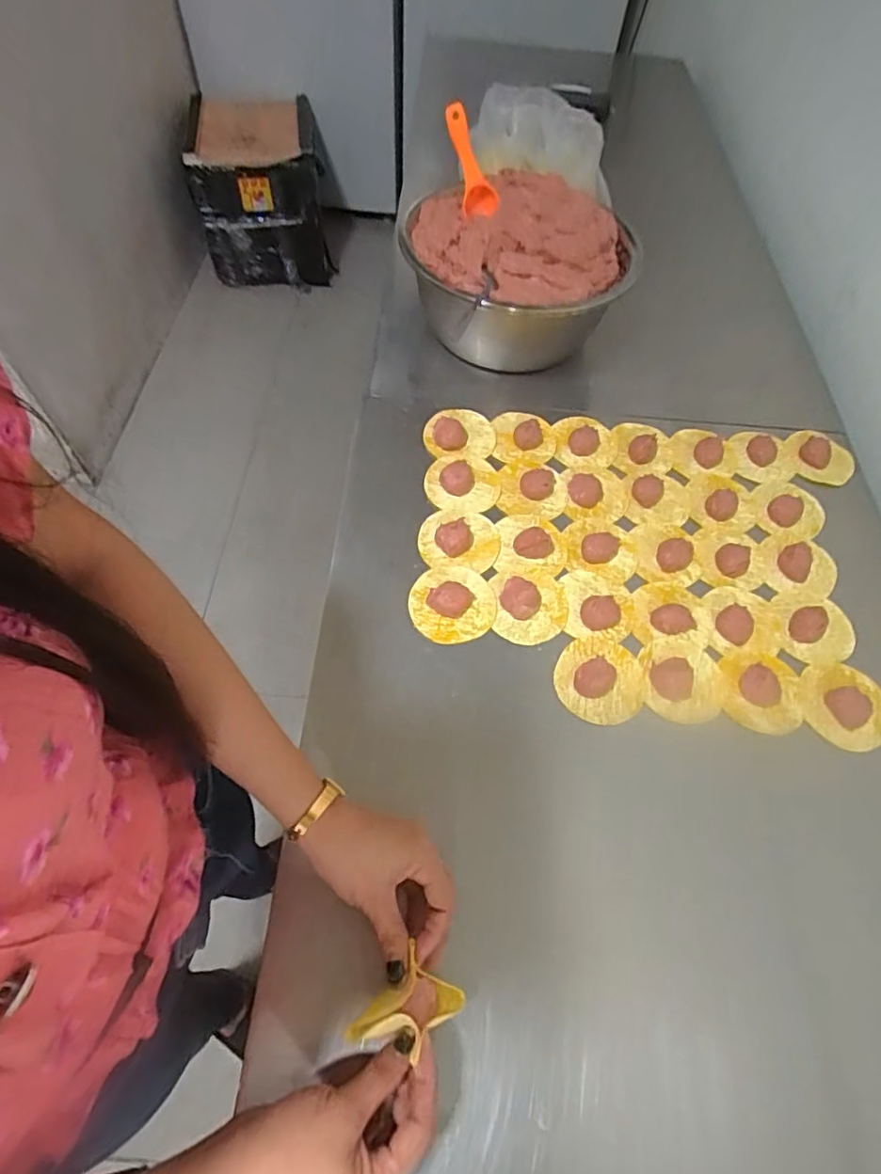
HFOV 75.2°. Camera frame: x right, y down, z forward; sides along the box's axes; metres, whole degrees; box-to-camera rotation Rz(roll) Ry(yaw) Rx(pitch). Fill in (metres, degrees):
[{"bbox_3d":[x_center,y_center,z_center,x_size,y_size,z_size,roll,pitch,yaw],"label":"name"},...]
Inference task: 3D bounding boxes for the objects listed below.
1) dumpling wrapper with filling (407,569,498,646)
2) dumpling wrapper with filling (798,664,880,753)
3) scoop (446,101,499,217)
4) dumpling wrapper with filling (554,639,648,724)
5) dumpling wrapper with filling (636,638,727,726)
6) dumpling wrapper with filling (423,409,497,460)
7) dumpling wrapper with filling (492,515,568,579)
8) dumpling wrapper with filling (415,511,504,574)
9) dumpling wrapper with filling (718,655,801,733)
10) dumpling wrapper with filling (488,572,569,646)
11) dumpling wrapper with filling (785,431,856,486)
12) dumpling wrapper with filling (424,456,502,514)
[{"bbox_3d":[0.012,0.012,0.552,0.083,0.019,0.080,1,60,-2],"label":"dumpling wrapper with filling"},{"bbox_3d":[0.377,0.110,0.528,0.082,0.014,0.079,9,60,3],"label":"dumpling wrapper with filling"},{"bbox_3d":[0.034,-0.472,0.638,0.043,0.042,0.106,-23,104,-14],"label":"scoop"},{"bbox_3d":[0.148,0.082,0.525,0.080,0.020,0.082,1,60,-2],"label":"dumpling wrapper with filling"},{"bbox_3d":[0.227,0.084,0.532,0.074,0.026,0.078,5,60,1],"label":"dumpling wrapper with filling"},{"bbox_3d":[0.023,-0.176,0.667,0.082,0.021,0.069,-9,61,-7],"label":"dumpling wrapper with filling"},{"bbox_3d":[0.096,-0.050,0.594,0.073,0.024,0.072,7,60,2],"label":"dumpling wrapper with filling"},{"bbox_3d":[0.021,-0.056,0.592,0.083,0.022,0.074,5,60,1],"label":"dumpling wrapper with filling"},{"bbox_3d":[0.299,0.094,0.528,0.070,0.026,0.073,8,60,3],"label":"dumpling wrapper with filling"},{"bbox_3d":[0.089,0.016,0.558,0.074,0.017,0.077,3,60,0],"label":"dumpling wrapper with filling"},{"bbox_3d":[0.447,-0.154,0.674,0.077,0.015,0.060,36,65,17],"label":"dumpling wrapper with filling"},{"bbox_3d":[0.025,-0.119,0.630,0.082,0.025,0.077,5,60,1],"label":"dumpling wrapper with filling"}]

